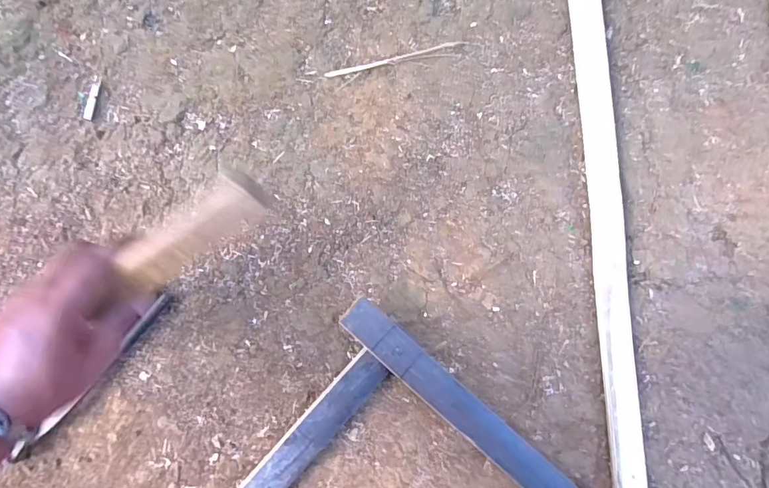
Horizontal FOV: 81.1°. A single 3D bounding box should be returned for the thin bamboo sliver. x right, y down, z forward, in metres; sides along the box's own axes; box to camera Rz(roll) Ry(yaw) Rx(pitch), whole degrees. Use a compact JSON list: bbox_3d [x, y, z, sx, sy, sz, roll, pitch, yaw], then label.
[{"bbox_3d":[0.013,-0.212,0.511,0.163,0.008,0.008,-15,85,-3],"label":"thin bamboo sliver"}]

